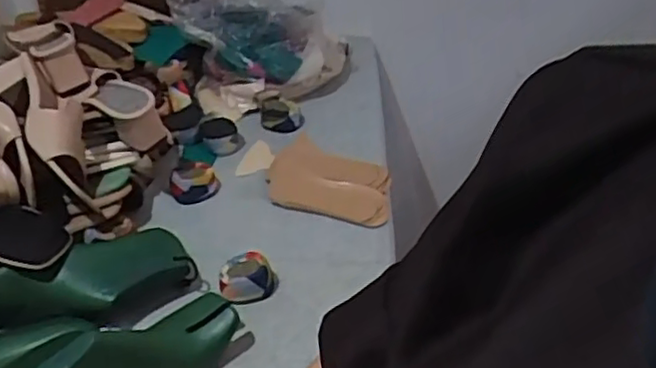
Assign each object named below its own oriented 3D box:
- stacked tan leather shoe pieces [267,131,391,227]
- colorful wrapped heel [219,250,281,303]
[{"bbox_3d":[0.005,-0.007,0.941,0.184,0.029,0.130,14,41,18],"label":"stacked tan leather shoe pieces"},{"bbox_3d":[-0.093,0.108,0.783,0.066,0.037,0.051,-3,39,-2],"label":"colorful wrapped heel"}]

